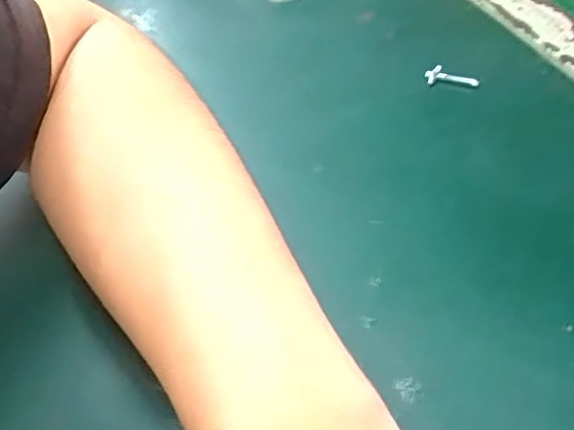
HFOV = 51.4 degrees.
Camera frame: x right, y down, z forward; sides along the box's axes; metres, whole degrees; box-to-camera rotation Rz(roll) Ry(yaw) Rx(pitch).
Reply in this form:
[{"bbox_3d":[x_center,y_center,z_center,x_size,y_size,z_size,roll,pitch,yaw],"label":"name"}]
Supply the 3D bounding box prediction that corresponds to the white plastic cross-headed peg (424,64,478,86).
[{"bbox_3d":[0.099,-0.082,0.358,0.031,0.009,0.011,12,49,17],"label":"white plastic cross-headed peg"}]

